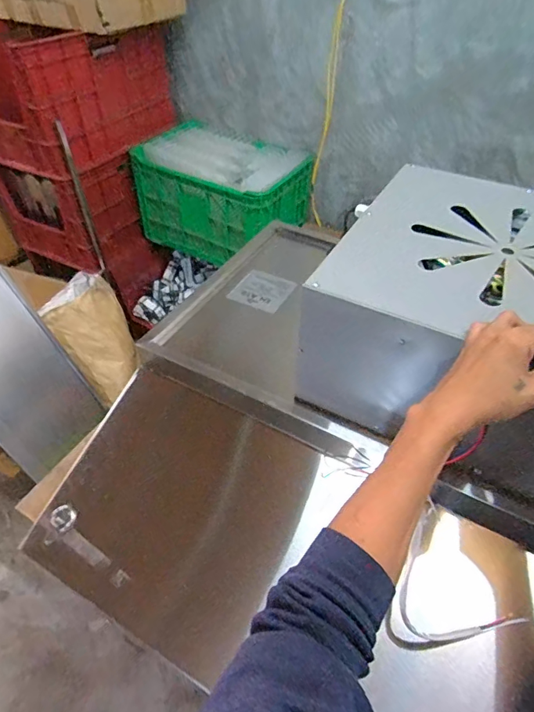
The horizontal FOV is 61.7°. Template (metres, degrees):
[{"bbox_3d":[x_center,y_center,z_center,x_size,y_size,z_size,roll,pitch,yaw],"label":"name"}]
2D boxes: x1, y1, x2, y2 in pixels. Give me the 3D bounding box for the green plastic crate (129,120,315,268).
[{"bbox_3d":[-0.134,-0.525,1.508,0.504,0.323,0.321,23,50,21],"label":"green plastic crate"}]

